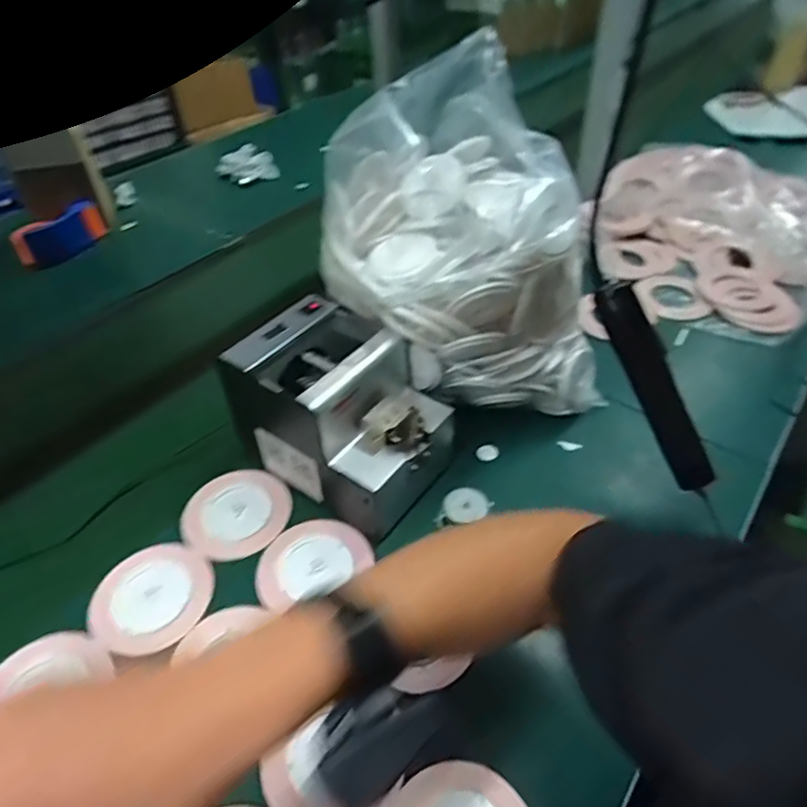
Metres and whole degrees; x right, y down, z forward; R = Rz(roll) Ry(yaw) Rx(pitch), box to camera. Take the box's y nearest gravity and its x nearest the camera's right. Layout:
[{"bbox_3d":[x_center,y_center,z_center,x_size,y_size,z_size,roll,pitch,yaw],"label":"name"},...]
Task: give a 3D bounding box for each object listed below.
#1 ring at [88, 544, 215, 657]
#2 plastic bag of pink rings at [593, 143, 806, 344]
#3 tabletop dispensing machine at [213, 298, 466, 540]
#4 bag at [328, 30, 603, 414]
[{"bbox_3d":[-0.219,0.167,0.502,0.100,0.012,0.098,-1,43,1],"label":"ring"},{"bbox_3d":[0.463,-0.263,0.873,0.311,0.125,0.390,24,49,25],"label":"plastic bag of pink rings"},{"bbox_3d":[-0.058,0.008,0.556,0.183,0.138,0.131,23,49,24],"label":"tabletop dispensing machine"},{"bbox_3d":[0.063,-0.135,0.546,0.253,0.320,0.155,12,45,15],"label":"bag"}]

